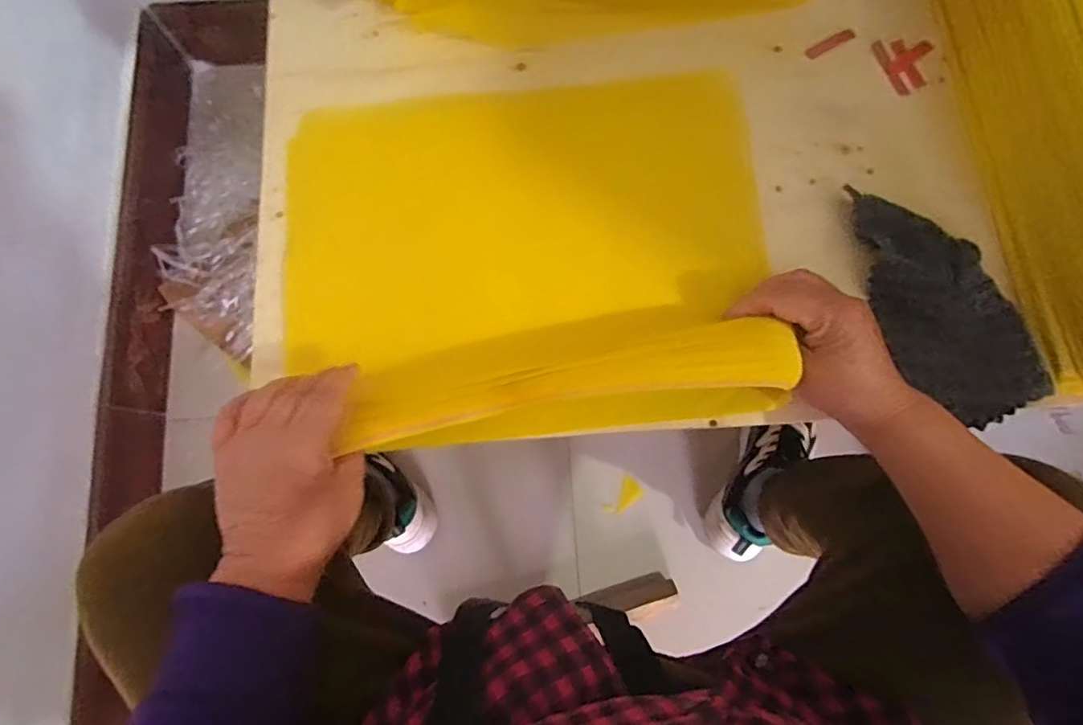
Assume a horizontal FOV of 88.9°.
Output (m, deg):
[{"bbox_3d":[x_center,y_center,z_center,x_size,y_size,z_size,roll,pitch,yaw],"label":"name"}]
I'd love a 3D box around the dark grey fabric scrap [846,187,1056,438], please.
[{"bbox_3d":[0.289,-0.048,0.402,0.075,0.032,0.191,-29,80,-6],"label":"dark grey fabric scrap"}]

